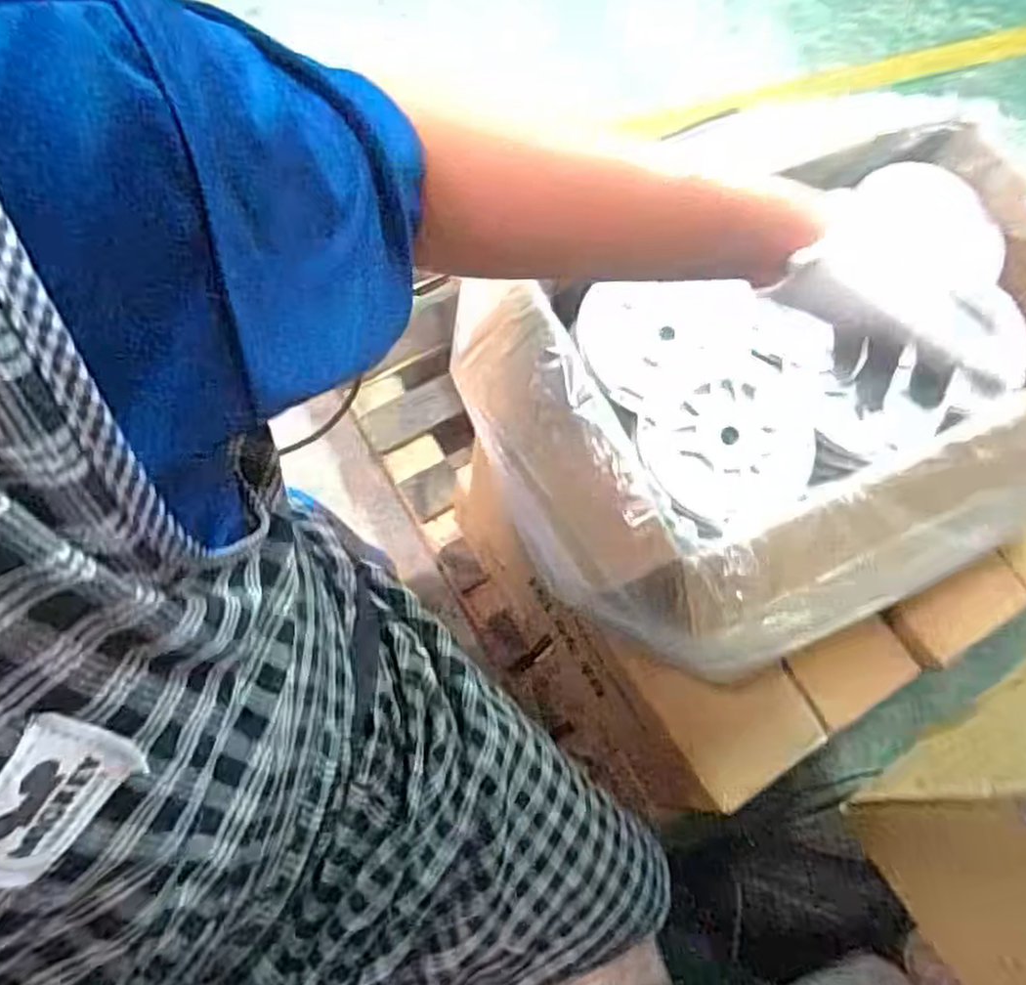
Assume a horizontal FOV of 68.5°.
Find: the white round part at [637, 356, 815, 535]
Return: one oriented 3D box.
[{"bbox_3d":[0.171,-0.042,0.584,0.138,0.009,0.128,0,75,-2],"label":"white round part"}]

